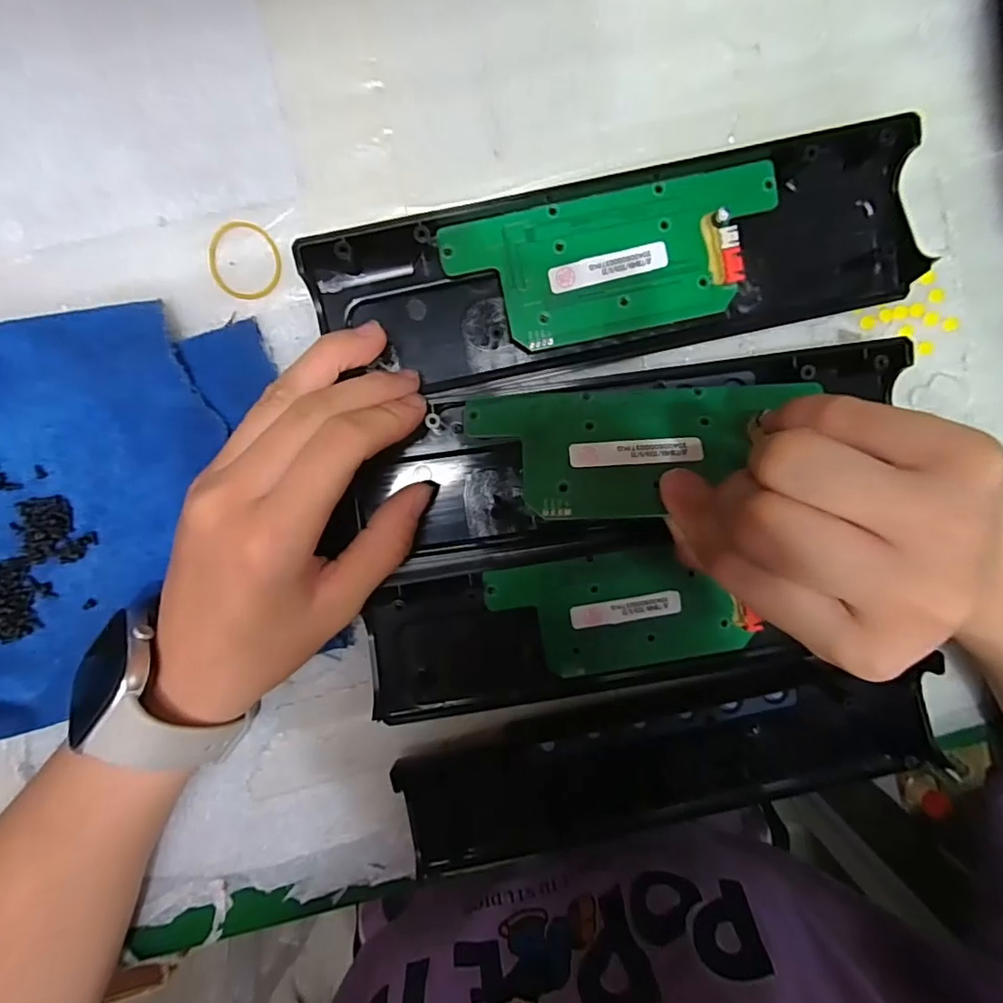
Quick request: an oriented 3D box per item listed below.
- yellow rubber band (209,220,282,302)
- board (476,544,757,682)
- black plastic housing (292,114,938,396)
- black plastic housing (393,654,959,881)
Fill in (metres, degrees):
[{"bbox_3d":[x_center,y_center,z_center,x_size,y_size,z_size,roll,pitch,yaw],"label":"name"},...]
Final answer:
[{"bbox_3d":[-0.106,-0.099,0.219,0.030,0.004,0.030,0,97,-3],"label":"yellow rubber band"},{"bbox_3d":[0.050,0.050,0.238,0.105,0.008,0.053,-9,97,-2],"label":"board"},{"bbox_3d":[0.048,-0.096,0.220,0.244,0.020,0.070,-10,97,-2],"label":"black plastic housing"},{"bbox_3d":[0.080,0.124,0.246,0.245,0.017,0.062,-10,97,-1],"label":"black plastic housing"}]

